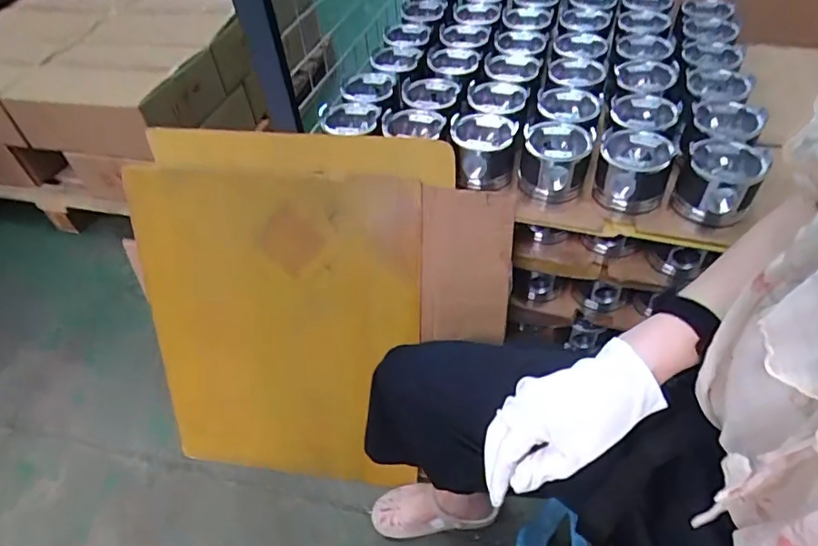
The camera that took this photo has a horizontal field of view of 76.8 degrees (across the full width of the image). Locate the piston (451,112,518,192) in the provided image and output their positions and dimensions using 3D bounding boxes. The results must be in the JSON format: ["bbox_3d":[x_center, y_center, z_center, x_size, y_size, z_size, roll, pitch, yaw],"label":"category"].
[{"bbox_3d":[0.116,-0.192,0.812,0.094,0.091,0.101,-6,47,0],"label":"piston"}]

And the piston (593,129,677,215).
[{"bbox_3d":[0.328,-0.148,0.761,0.097,0.089,0.095,15,51,18],"label":"piston"}]

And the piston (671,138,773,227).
[{"bbox_3d":[0.436,-0.123,0.736,0.098,0.109,0.097,24,54,25],"label":"piston"}]

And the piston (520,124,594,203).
[{"bbox_3d":[0.223,-0.166,0.794,0.096,0.096,0.096,7,49,12],"label":"piston"}]

